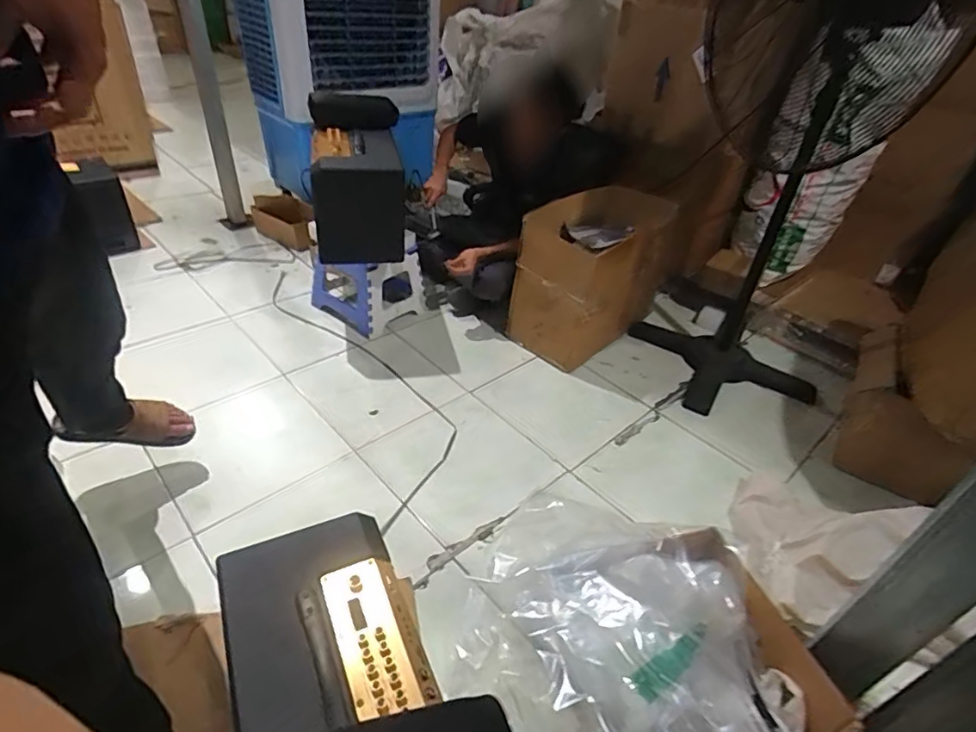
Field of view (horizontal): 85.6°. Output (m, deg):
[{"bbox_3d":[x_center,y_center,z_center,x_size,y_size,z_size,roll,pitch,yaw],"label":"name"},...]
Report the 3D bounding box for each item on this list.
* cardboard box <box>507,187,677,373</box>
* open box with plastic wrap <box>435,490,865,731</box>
[{"bbox_3d":[0.315,-0.296,1.794,0.350,0.387,0.496,30,43,28],"label":"cardboard box"},{"bbox_3d":[0.223,0.460,0.982,0.559,0.188,0.635,-10,41,-21],"label":"open box with plastic wrap"}]

